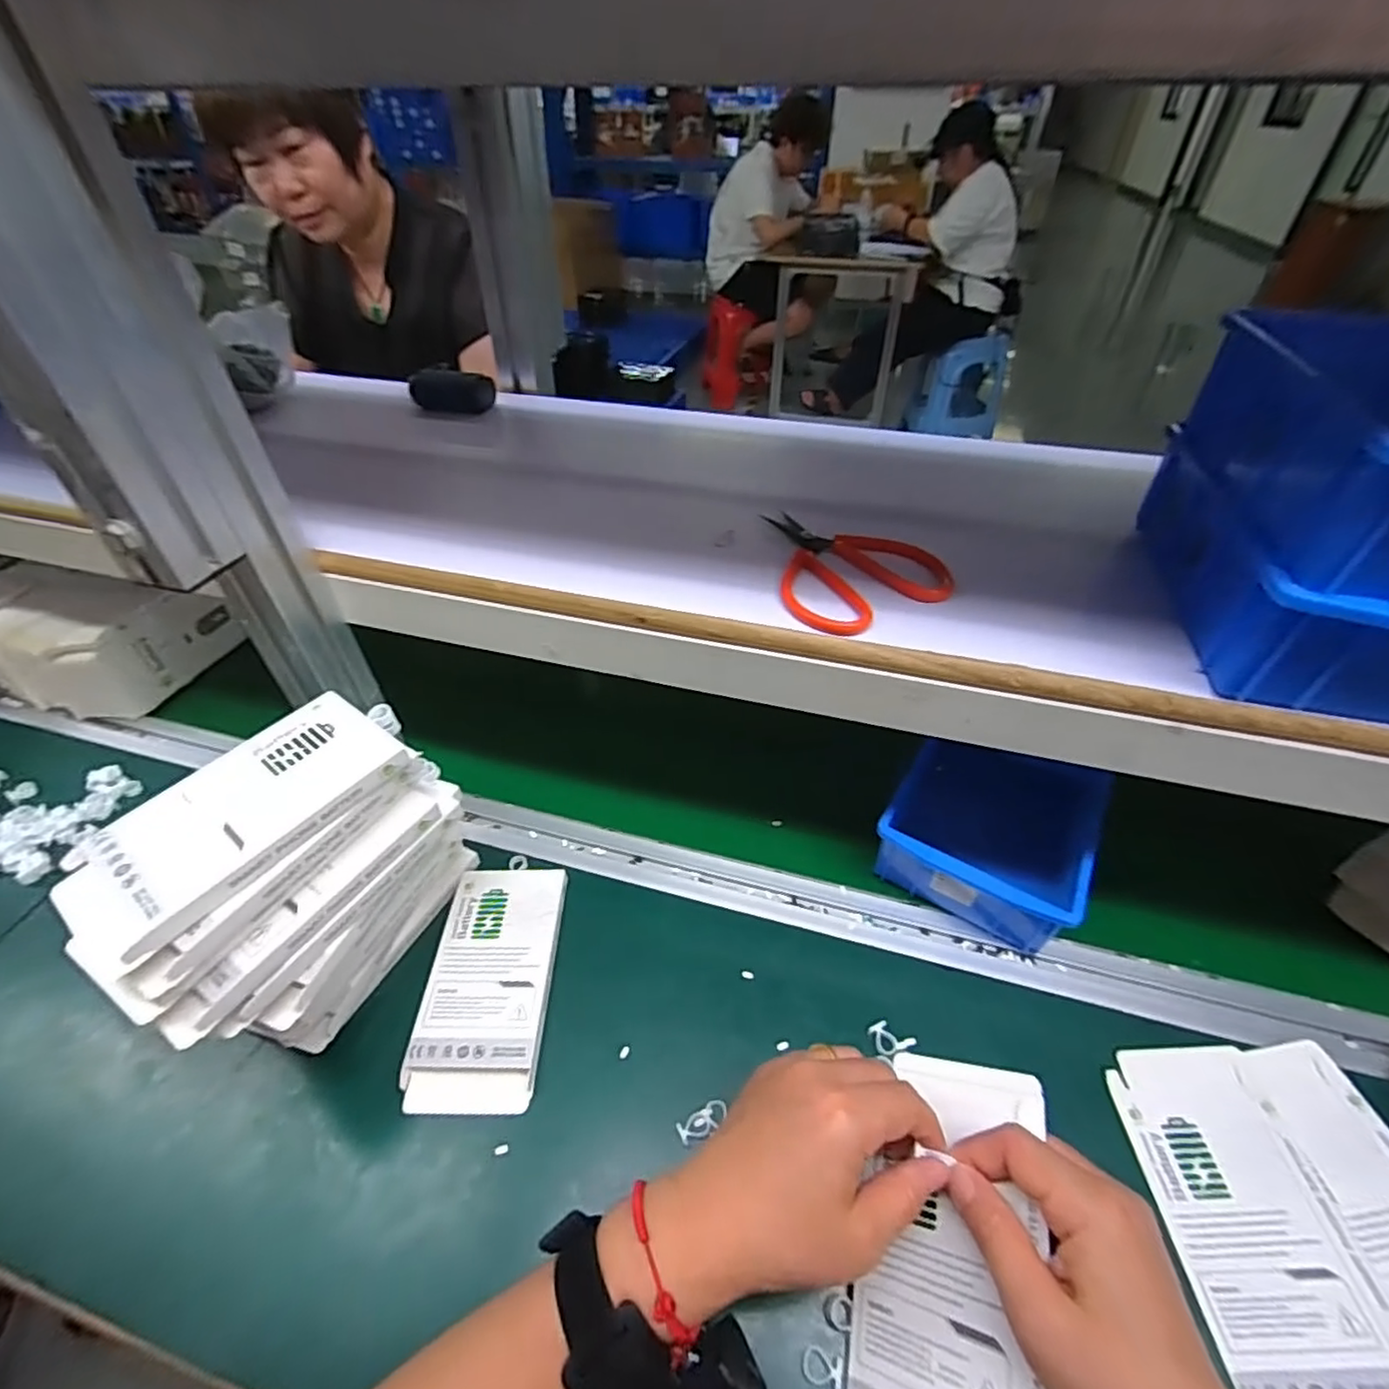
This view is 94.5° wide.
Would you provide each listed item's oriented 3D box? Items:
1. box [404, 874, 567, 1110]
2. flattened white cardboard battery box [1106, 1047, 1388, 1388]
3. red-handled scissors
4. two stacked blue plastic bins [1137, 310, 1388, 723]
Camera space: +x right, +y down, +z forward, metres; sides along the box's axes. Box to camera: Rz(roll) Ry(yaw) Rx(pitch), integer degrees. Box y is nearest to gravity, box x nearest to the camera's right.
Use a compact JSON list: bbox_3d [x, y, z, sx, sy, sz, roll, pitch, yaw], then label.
[{"bbox_3d":[-0.136,0.189,0.430,0.079,0.013,0.152,0,42,0],"label":"box"},{"bbox_3d":[0.298,0.283,0.340,0.085,0.007,0.173,-5,43,4],"label":"flattened white cardboard battery box"},{"bbox_3d":[0.096,-0.078,0.387,0.096,0.009,0.114,-5,42,-6],"label":"red-handled scissors"},{"bbox_3d":[0.329,-0.089,0.308,0.138,0.129,0.181,10,43,11],"label":"two stacked blue plastic bins"}]

